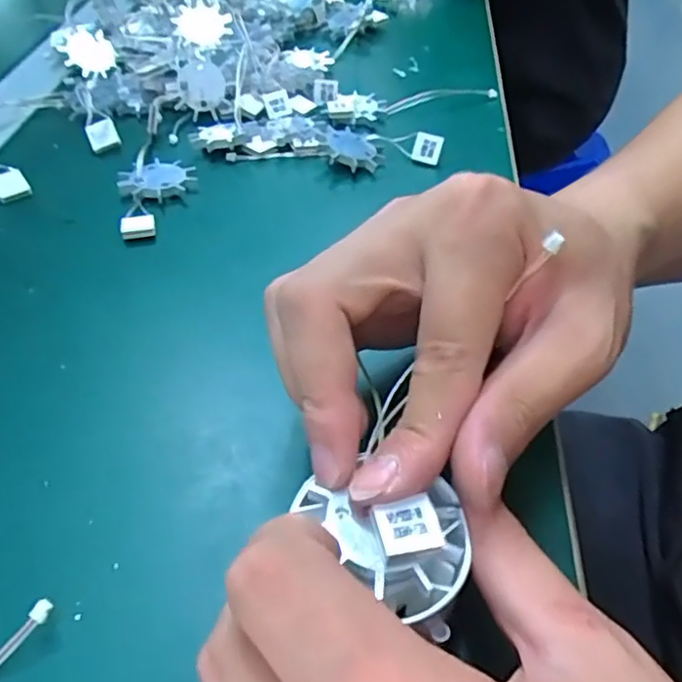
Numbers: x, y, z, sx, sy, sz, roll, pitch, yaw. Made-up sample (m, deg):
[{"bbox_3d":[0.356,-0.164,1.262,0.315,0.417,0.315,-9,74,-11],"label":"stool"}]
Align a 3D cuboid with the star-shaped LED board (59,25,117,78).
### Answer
[{"bbox_3d":[-0.167,-0.192,0.417,0.031,0.033,0.006,-16,5,-23],"label":"star-shaped LED board"}]

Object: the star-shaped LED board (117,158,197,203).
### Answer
[{"bbox_3d":[-0.097,-0.087,0.336,0.032,0.006,0.037,28,52,23],"label":"star-shaped LED board"}]

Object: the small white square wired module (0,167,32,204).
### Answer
[{"bbox_3d":[-0.173,-0.082,0.327,0.016,0.009,0.021,-28,52,-26],"label":"small white square wired module"}]

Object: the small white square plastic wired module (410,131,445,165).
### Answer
[{"bbox_3d":[0.049,-0.110,0.359,0.016,0.017,0.004,18,27,8],"label":"small white square plastic wired module"}]

